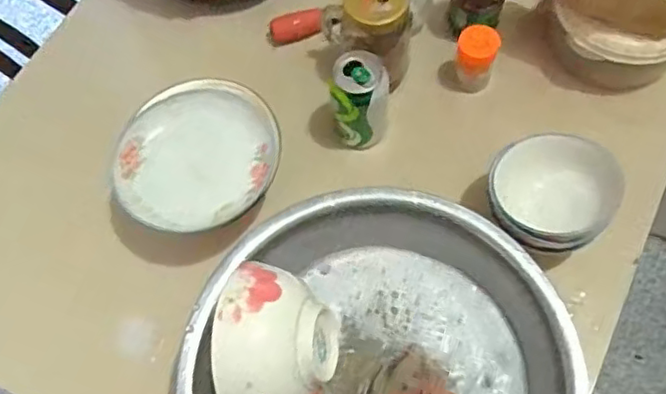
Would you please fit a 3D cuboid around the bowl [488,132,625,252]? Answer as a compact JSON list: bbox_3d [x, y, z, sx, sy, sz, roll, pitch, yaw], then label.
[{"bbox_3d":[0.221,0.000,0.638,0.121,0.074,0.115,-2,65,4],"label":"bowl"}]

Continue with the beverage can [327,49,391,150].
[{"bbox_3d":[0.033,-0.104,0.718,0.063,0.124,0.065,-2,65,4],"label":"beverage can"}]

